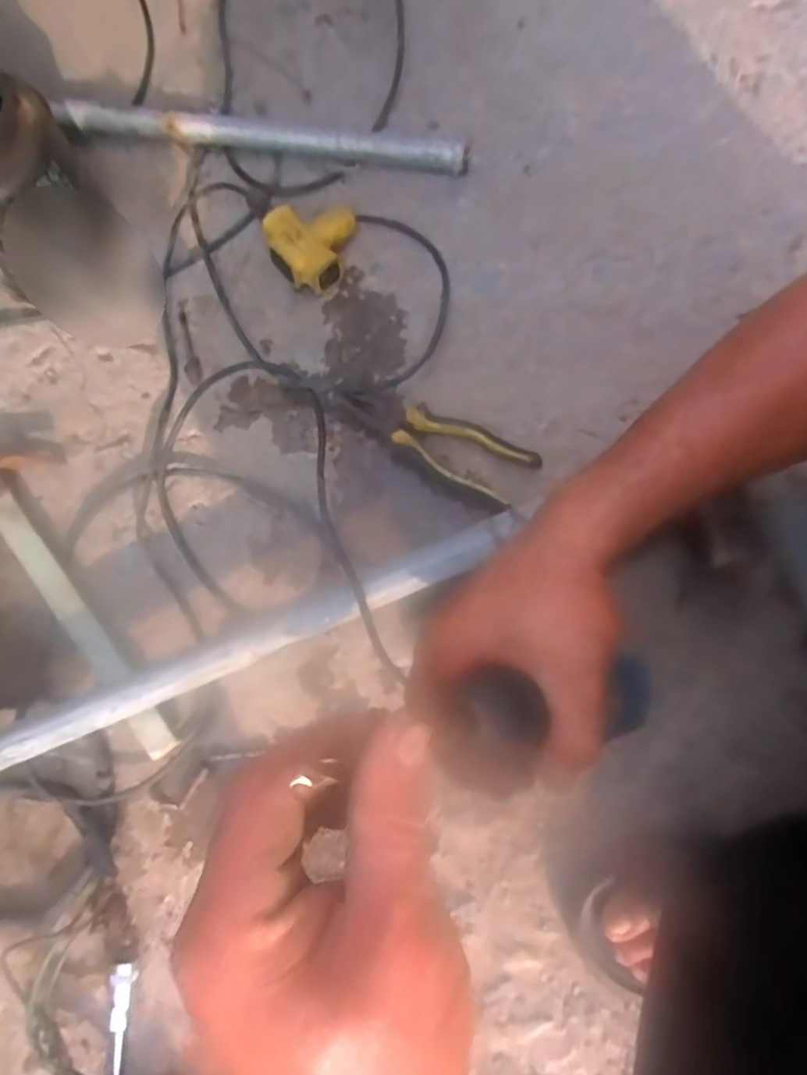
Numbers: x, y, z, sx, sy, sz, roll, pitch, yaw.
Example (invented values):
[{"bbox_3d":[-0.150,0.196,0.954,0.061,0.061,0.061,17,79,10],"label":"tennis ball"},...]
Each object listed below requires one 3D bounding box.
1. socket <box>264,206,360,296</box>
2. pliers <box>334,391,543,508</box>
[{"bbox_3d":[-0.090,-0.294,0.615,0.091,0.041,0.087,-12,79,-1],"label":"socket"},{"bbox_3d":[0.030,-0.094,0.577,0.188,0.020,0.060,27,81,7],"label":"pliers"}]

